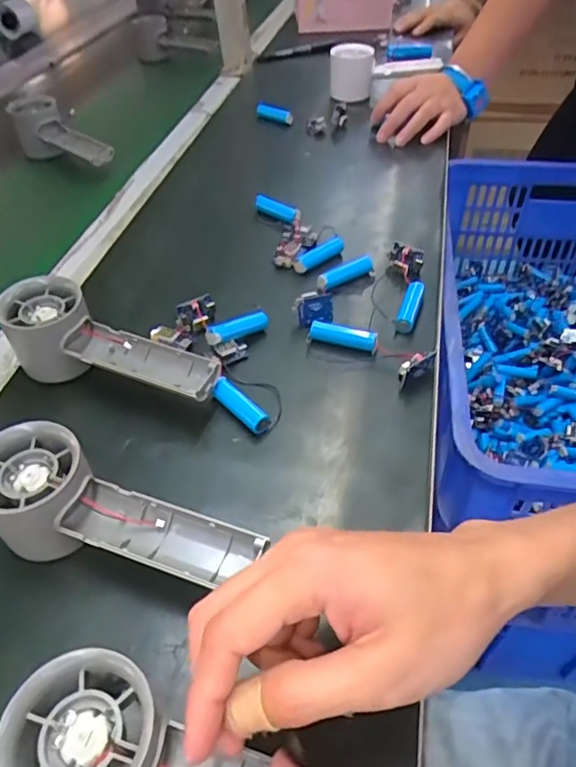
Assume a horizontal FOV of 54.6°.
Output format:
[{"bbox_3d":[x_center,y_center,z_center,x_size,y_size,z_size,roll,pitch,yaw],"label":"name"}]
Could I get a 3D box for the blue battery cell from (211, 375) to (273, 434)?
[{"bbox_3d":[-0.031,0.015,0.376,0.050,0.015,0.015,36,57,29],"label":"blue battery cell"}]

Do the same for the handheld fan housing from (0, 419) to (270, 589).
[{"bbox_3d":[-0.093,0.078,0.293,0.152,0.059,0.058,20,50,17],"label":"handheld fan housing"}]

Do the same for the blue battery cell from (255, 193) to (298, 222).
[{"bbox_3d":[-0.011,-0.174,0.552,0.047,0.018,0.016,22,51,19],"label":"blue battery cell"}]

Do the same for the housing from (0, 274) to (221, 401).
[{"bbox_3d":[-0.121,-0.026,0.391,0.154,0.058,0.060,13,48,11],"label":"housing"}]

